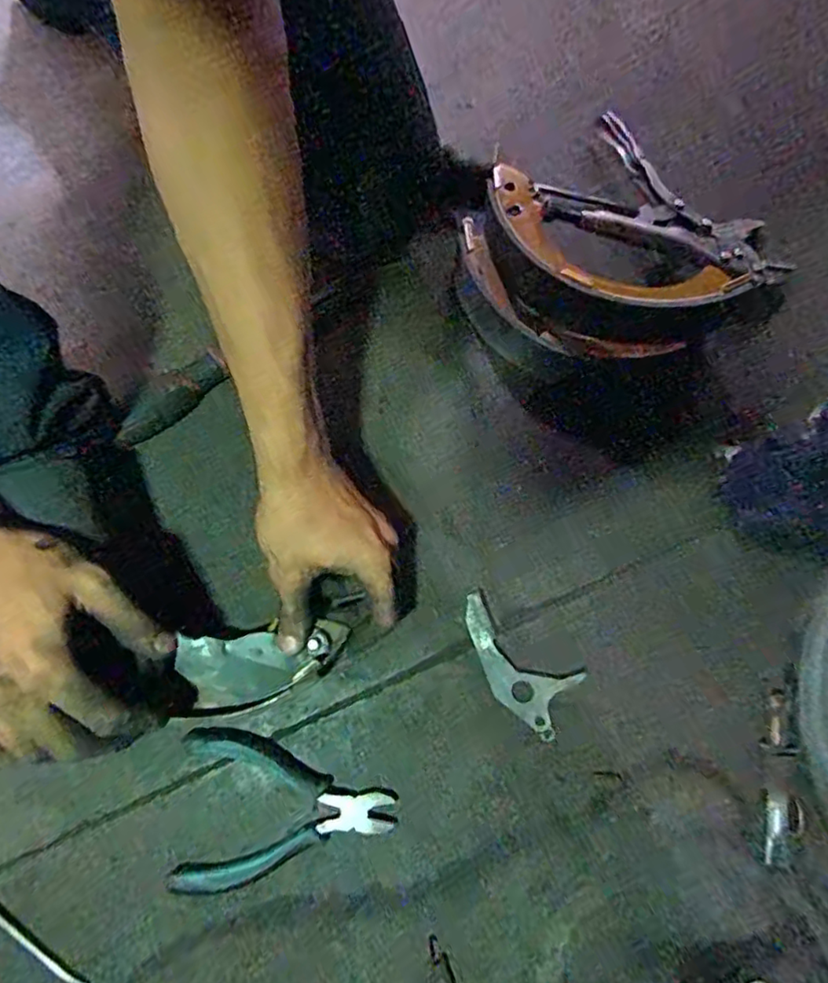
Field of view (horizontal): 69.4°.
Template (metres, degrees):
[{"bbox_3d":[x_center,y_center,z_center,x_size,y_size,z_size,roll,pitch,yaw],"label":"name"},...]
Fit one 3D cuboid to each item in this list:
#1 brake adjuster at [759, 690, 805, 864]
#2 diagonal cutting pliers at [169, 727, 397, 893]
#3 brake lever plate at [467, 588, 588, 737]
[{"bbox_3d":[0.260,0.201,0.426,0.023,0.011,0.111,4,74,0],"label":"brake adjuster"},{"bbox_3d":[-0.088,0.217,0.411,0.144,0.016,0.097,1,74,-1],"label":"diagonal cutting pliers"},{"bbox_3d":[0.071,0.129,0.444,0.103,0.004,0.053,36,90,9],"label":"brake lever plate"}]

